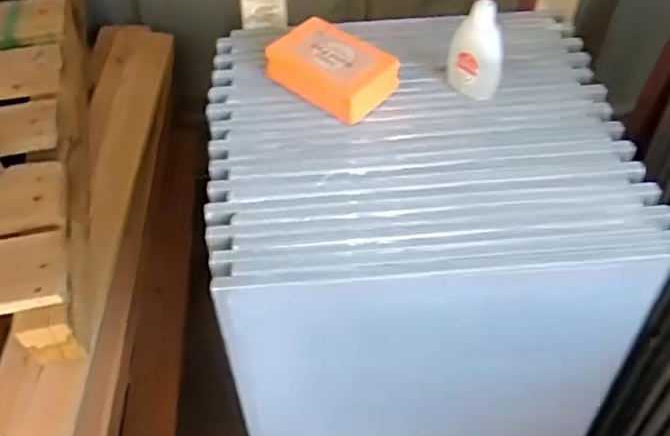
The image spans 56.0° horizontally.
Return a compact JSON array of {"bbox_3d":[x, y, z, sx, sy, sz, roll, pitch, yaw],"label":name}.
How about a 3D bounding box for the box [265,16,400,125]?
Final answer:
[{"bbox_3d":[-0.002,-0.121,0.509,0.092,0.029,0.062,31,60,22],"label":"box"}]

